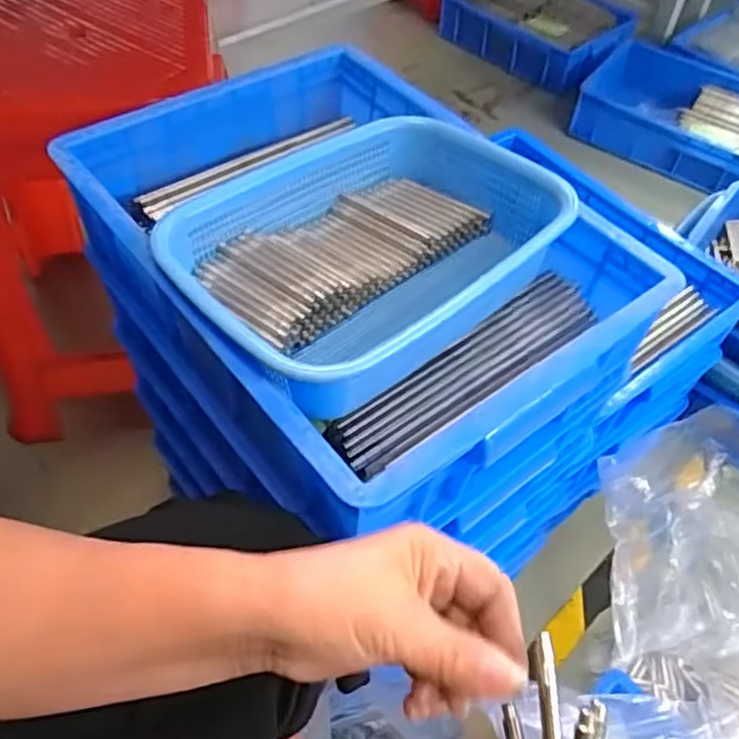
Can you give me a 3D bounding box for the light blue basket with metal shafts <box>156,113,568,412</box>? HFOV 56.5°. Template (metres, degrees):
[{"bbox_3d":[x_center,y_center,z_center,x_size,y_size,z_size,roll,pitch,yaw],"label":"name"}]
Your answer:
[{"bbox_3d":[-0.003,-0.085,0.521,0.199,0.081,0.282,39,59,24],"label":"light blue basket with metal shafts"}]

